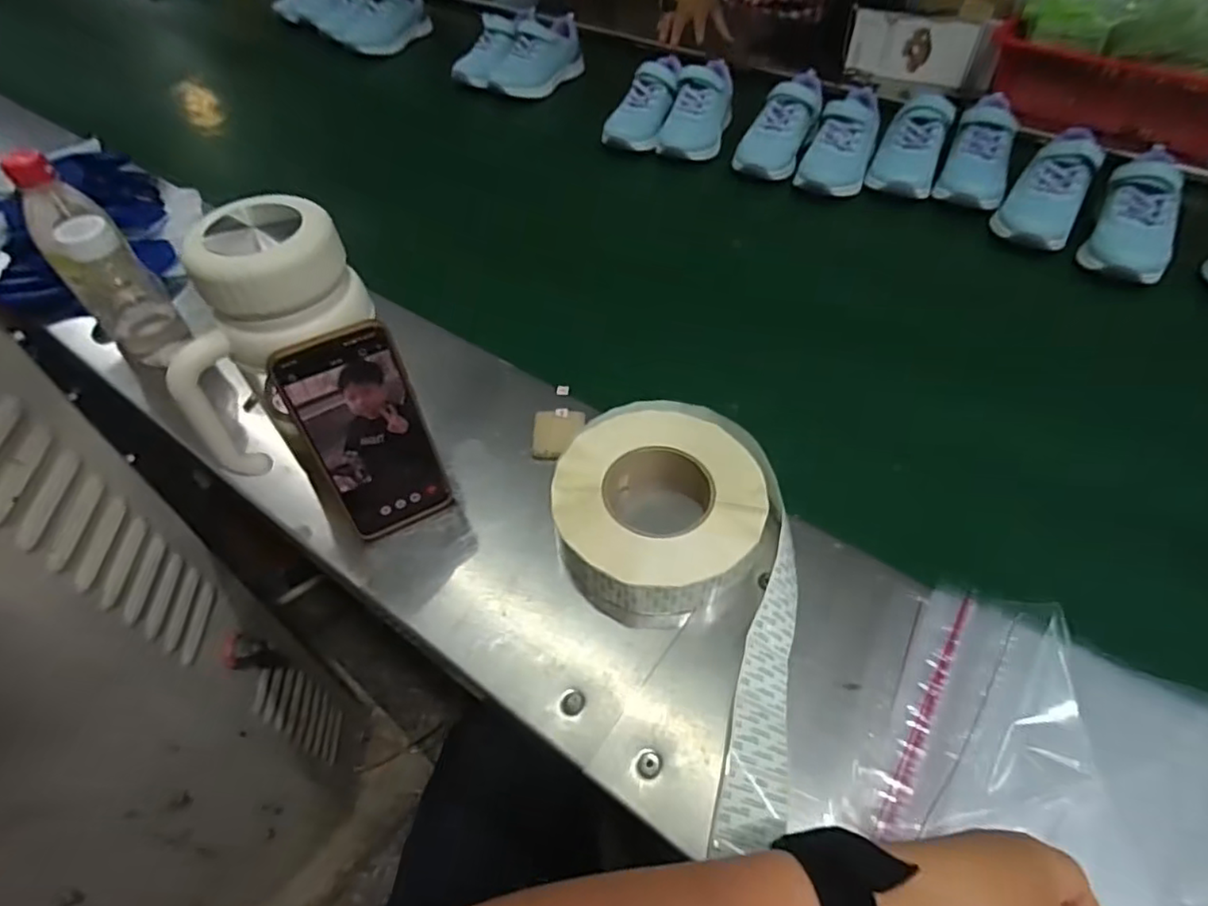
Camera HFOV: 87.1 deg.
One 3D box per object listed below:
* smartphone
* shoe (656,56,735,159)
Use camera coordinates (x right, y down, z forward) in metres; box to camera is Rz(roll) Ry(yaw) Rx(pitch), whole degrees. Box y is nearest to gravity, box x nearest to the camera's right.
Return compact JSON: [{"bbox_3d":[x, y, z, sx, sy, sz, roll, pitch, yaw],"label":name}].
[{"bbox_3d":[-0.161,-0.009,0.443,0.074,0.162,0.005,-26,41,-20],"label":"smartphone"},{"bbox_3d":[0.136,-0.486,0.899,0.086,0.076,0.186,15,53,14],"label":"shoe"}]

